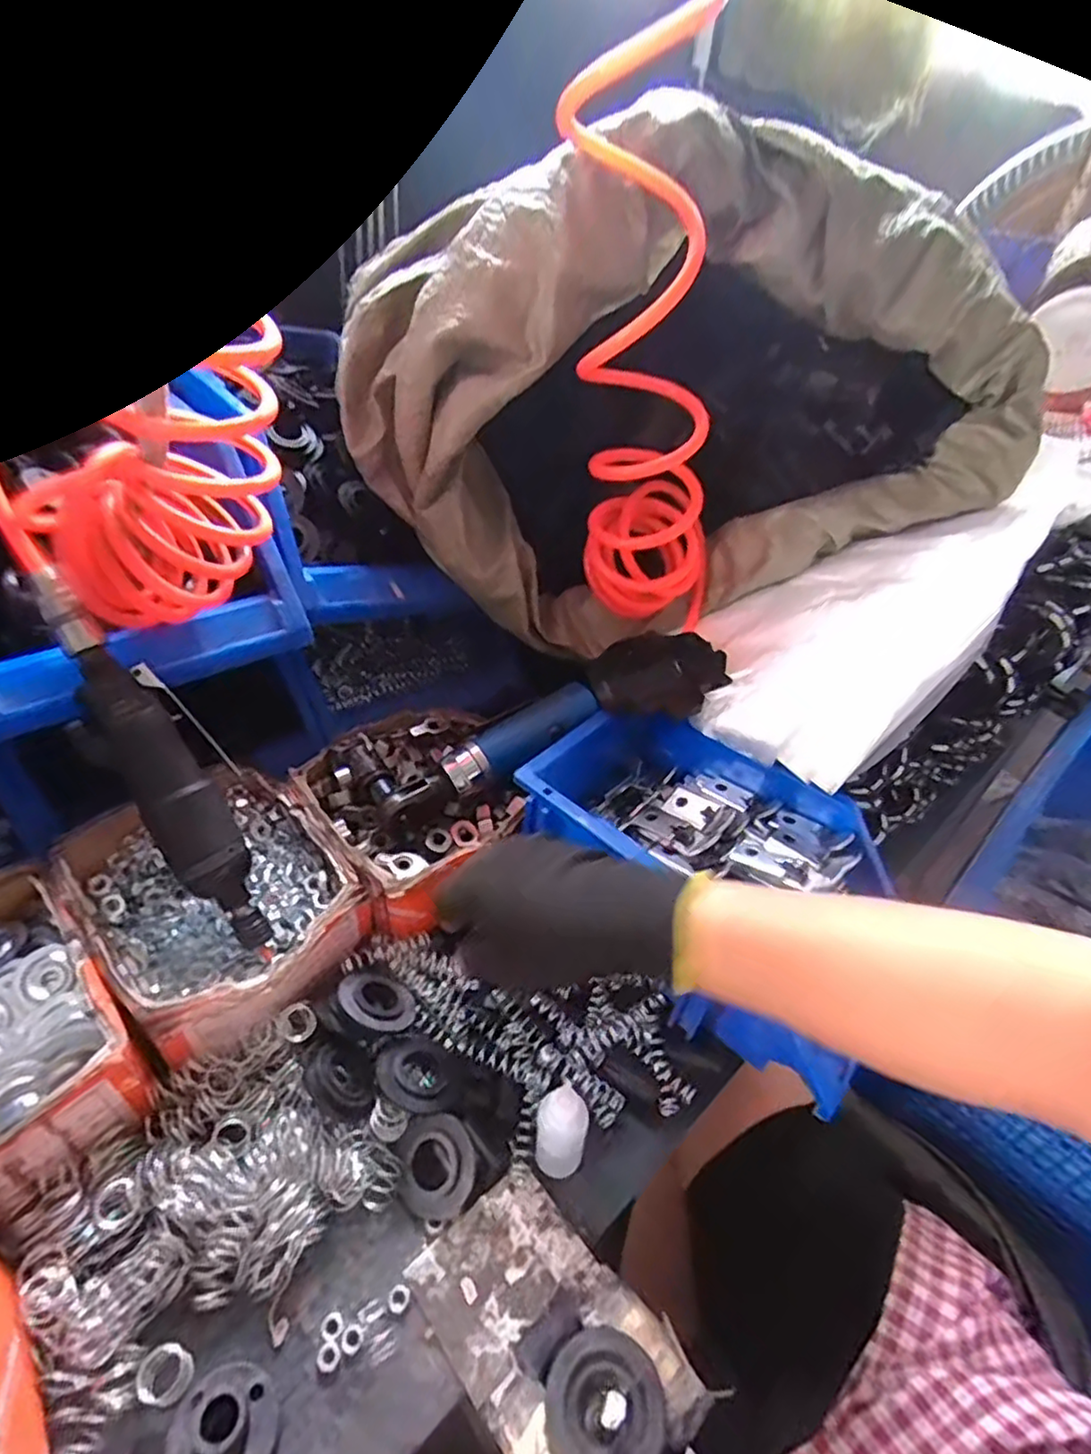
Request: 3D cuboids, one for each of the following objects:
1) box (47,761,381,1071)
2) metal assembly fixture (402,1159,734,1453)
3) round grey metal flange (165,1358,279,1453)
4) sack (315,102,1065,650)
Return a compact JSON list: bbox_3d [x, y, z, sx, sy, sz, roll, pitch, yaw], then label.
[{"bbox_3d":[-0.204,0.106,0.416,0.181,0.049,0.136,33,46,30],"label":"box"},{"bbox_3d":[0.000,0.268,0.296,0.076,0.033,0.123,-27,49,-33],"label":"metal assembly fixture"},{"bbox_3d":[-0.131,0.281,0.265,0.039,0.018,0.041,15,40,12],"label":"round grey metal flange"},{"bbox_3d":[0.099,-0.240,0.520,0.489,0.320,0.196,-5,40,-12],"label":"sack"}]

